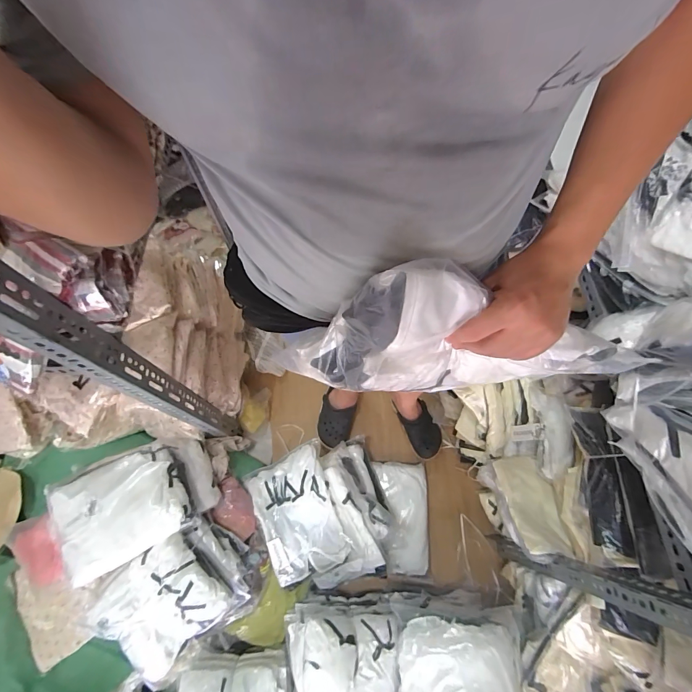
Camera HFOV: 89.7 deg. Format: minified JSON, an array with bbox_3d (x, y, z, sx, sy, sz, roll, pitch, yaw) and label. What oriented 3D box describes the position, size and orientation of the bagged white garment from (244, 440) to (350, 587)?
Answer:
[{"bbox_3d":[-0.147,0.473,0.989,0.225,0.075,0.326,-18,67,-6],"label":"bagged white garment"}]

